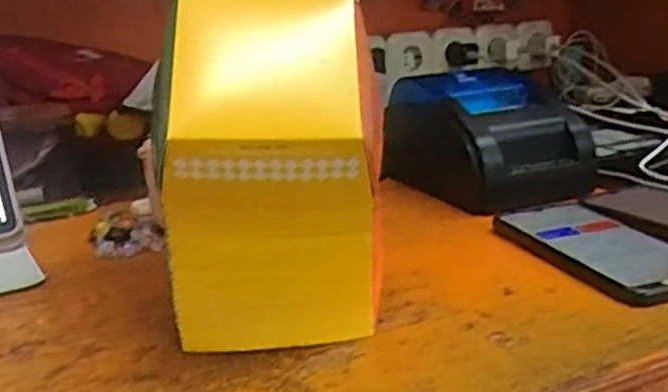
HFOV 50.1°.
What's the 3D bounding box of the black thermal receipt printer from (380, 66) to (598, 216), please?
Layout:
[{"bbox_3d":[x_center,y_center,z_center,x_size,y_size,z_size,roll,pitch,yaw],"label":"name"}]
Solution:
[{"bbox_3d":[0.146,-0.058,0.675,0.118,0.103,0.199,-9,15,-21],"label":"black thermal receipt printer"}]

